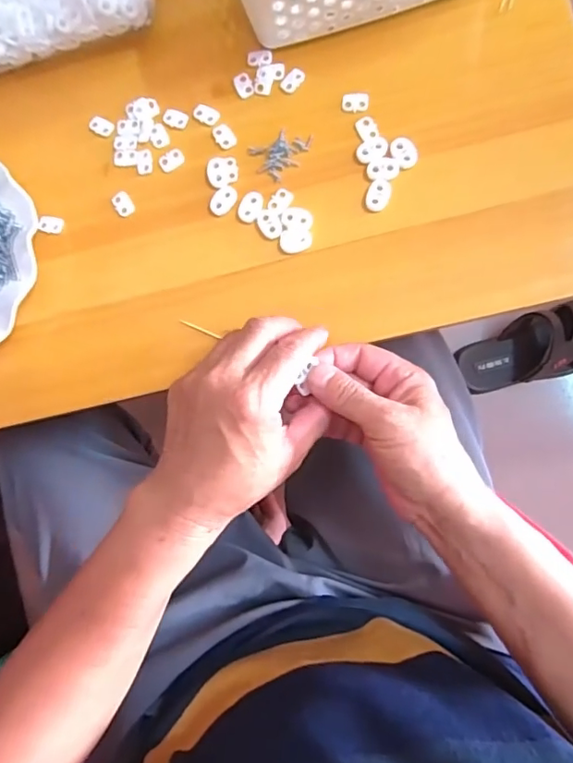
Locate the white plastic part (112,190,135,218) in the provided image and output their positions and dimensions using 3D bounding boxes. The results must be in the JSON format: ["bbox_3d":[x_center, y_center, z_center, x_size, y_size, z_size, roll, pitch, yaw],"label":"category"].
[{"bbox_3d":[-0.127,-0.138,0.403,0.014,0.004,0.020,-35,83,4],"label":"white plastic part"}]

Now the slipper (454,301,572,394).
[{"bbox_3d":[0.388,-0.054,0.792,0.246,0.070,0.103,-16,84,6],"label":"slipper"}]

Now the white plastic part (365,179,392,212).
[{"bbox_3d":[0.066,-0.134,0.371,0.016,0.004,0.023,17,89,8],"label":"white plastic part"}]

